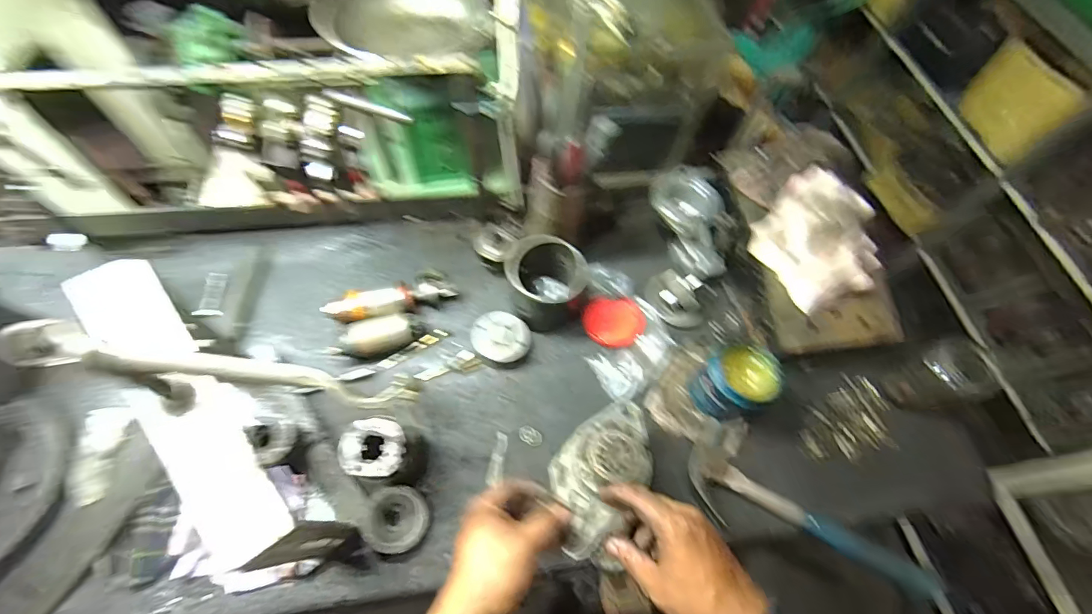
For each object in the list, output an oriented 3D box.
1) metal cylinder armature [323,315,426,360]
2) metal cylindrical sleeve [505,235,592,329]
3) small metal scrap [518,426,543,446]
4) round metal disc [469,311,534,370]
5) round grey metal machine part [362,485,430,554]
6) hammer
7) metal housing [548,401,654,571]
[{"bbox_3d":[-0.255,0.047,0.700,0.137,0.046,0.049,-18,64,-12],"label":"metal cylinder armature"},{"bbox_3d":[-0.003,-0.036,0.717,0.113,0.115,0.100,-1,62,-4],"label":"metal cylindrical sleeve"},{"bbox_3d":[-0.022,0.185,0.664,0.036,0.004,0.022,29,64,12],"label":"small metal scrap"},{"bbox_3d":[-0.068,0.051,0.711,0.088,0.044,0.074,23,63,9],"label":"round metal disc"},{"bbox_3d":[-0.194,0.275,0.602,0.077,0.035,0.077,1,62,-3],"label":"round grey metal machine part"},{"bbox_3d":[0.351,0.264,0.627,0.320,0.038,0.139,23,63,9],"label":"hammer"},{"bbox_3d":[0.068,0.193,0.556,0.104,0.056,0.188,30,64,12],"label":"metal housing"}]

